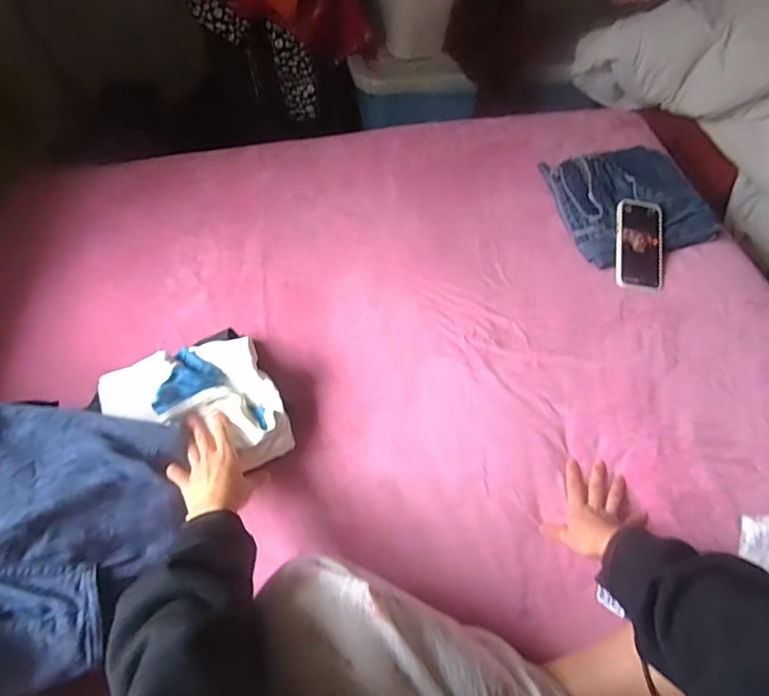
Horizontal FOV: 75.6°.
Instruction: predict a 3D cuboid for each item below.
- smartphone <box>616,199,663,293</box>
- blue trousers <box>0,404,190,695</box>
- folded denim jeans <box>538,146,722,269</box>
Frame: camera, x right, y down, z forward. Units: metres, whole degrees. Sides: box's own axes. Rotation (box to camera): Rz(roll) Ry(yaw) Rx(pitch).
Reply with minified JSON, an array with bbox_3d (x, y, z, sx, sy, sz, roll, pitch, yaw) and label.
[{"bbox_3d":[0.446,-0.178,0.866,0.085,0.018,0.171,7,77,4],"label":"smartphone"},{"bbox_3d":[-0.376,0.199,0.530,0.291,0.029,0.284,5,63,-29],"label":"blue trousers"},{"bbox_3d":[0.463,-0.278,0.923,0.278,0.058,0.241,-11,60,-7],"label":"folded denim jeans"}]

